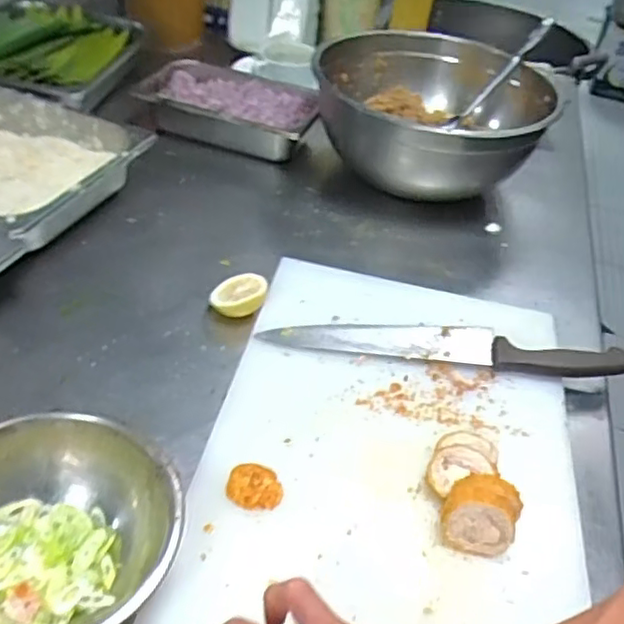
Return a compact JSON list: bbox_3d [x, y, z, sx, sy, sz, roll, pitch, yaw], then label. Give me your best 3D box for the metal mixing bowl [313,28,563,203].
[{"bbox_3d":[0.161,-0.253,0.888,0.306,0.143,0.313,3,40,-2],"label":"metal mixing bowl"}]

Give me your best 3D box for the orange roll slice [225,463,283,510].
[{"bbox_3d":[-0.044,0.135,0.506,0.042,0.007,0.039,7,40,2],"label":"orange roll slice"}]

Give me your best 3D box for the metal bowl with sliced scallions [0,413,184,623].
[{"bbox_3d":[-0.175,0.153,0.430,0.149,0.073,0.165,27,44,24],"label":"metal bowl with sliced scallions"}]

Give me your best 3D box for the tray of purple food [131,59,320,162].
[{"bbox_3d":[-0.128,-0.299,0.972,0.273,0.061,0.167,18,42,15],"label":"tray of purple food"}]

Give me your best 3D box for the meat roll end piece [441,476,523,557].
[{"bbox_3d":[0.125,0.153,0.487,0.051,0.044,0.043,19,42,17],"label":"meat roll end piece"}]

